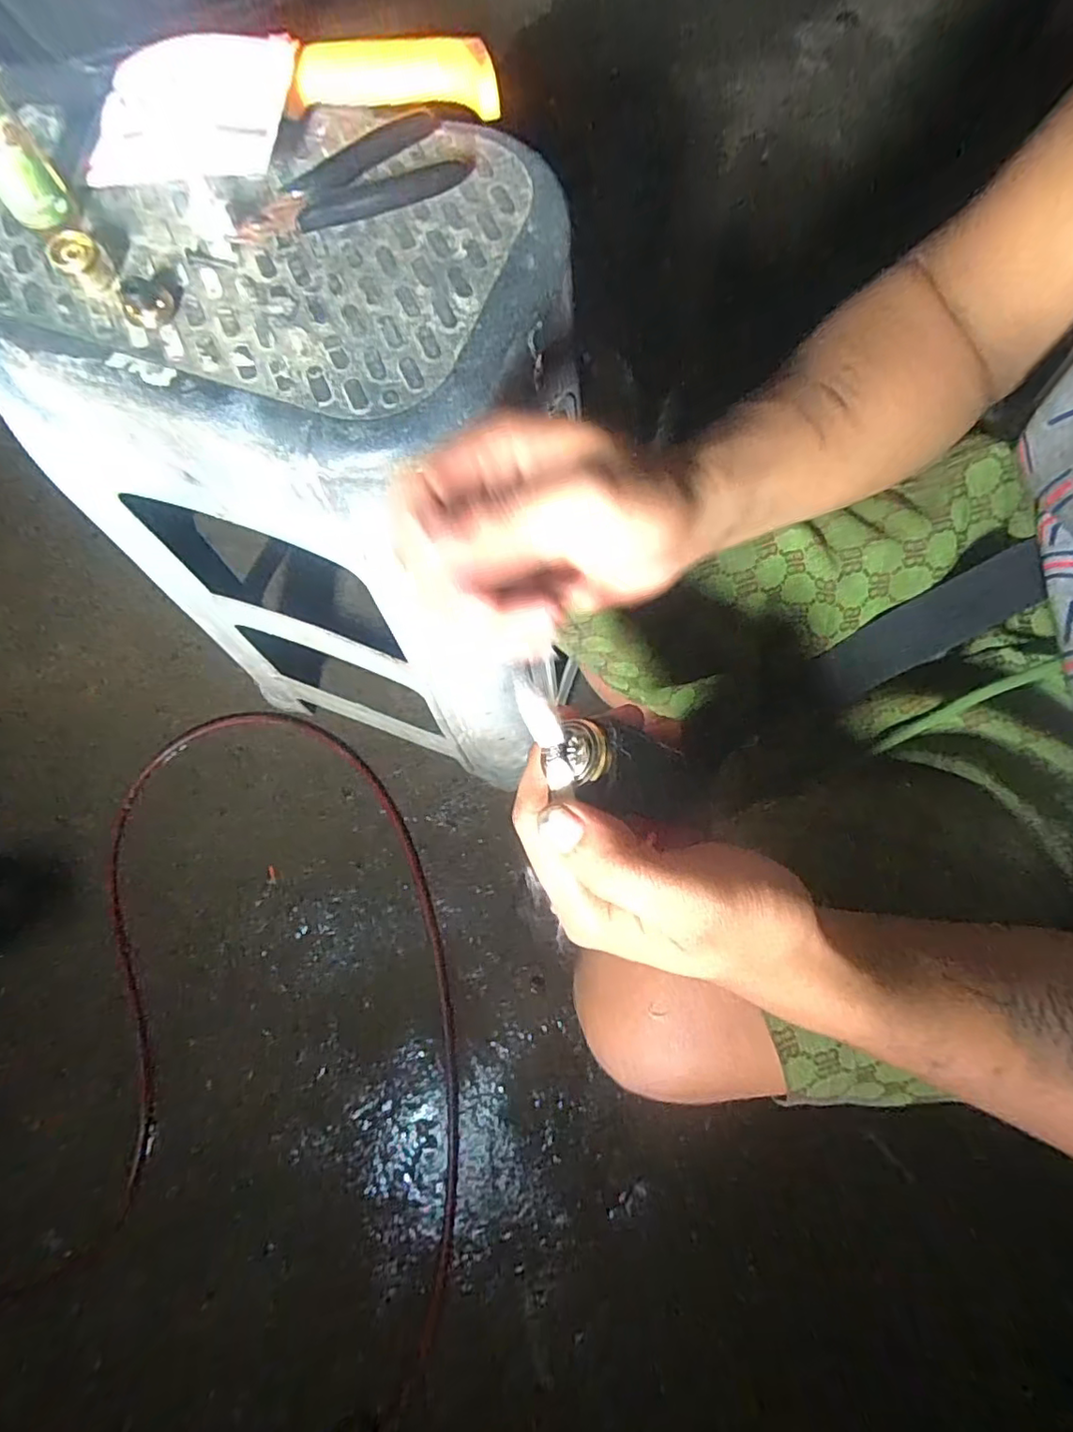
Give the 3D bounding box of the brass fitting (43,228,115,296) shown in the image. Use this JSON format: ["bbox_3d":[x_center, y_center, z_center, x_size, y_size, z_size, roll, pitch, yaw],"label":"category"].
[{"bbox_3d":[-0.229,-0.227,0.293,0.024,0.018,0.024,0,75,1],"label":"brass fitting"}]

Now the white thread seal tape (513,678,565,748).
[{"bbox_3d":[0.000,-0.001,0.195,0.009,0.004,0.025,-30,83,-9],"label":"white thread seal tape"}]

